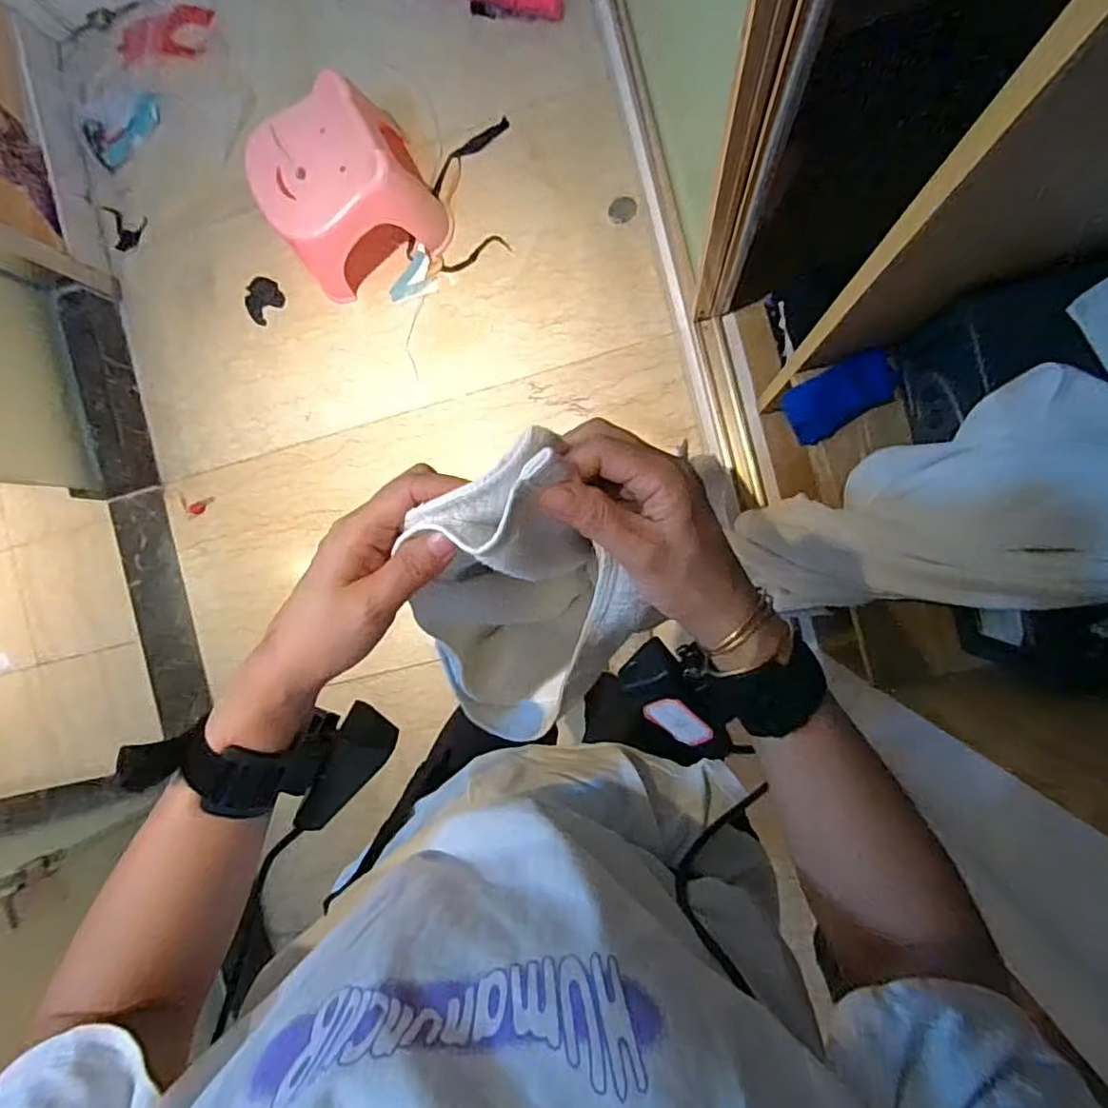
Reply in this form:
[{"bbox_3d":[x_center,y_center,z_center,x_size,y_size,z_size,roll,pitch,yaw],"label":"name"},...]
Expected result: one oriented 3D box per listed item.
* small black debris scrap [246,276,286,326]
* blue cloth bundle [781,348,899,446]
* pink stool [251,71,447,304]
[{"bbox_3d":[-0.673,-0.590,1.421,0.089,0.011,0.096,0,92,9],"label":"small black debris scrap"},{"bbox_3d":[0.403,-0.221,0.863,0.146,0.035,0.085,-26,76,28],"label":"blue cloth bundle"},{"bbox_3d":[-0.422,-0.738,1.272,0.311,0.242,0.278,-29,87,8],"label":"pink stool"}]

